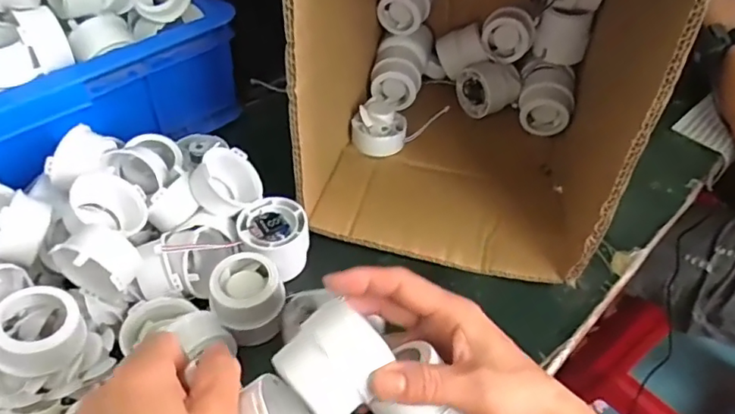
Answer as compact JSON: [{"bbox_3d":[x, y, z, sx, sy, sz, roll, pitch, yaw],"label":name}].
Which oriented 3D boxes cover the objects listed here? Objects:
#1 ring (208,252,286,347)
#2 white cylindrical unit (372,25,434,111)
[{"bbox_3d":[-0.086,0.066,0.399,0.049,0.043,0.048,2,46,-2],"label":"ring"},{"bbox_3d":[0.036,-0.154,0.599,0.055,0.051,0.096,13,47,8],"label":"white cylindrical unit"}]

